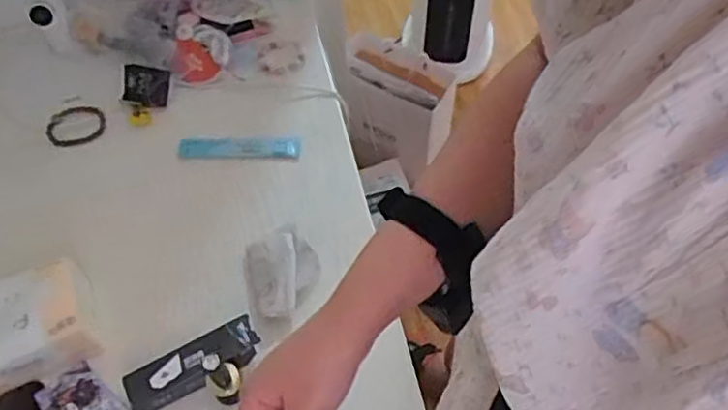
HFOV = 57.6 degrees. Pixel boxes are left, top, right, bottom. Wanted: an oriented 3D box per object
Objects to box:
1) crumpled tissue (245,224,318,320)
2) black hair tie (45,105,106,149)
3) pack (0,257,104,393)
[{"bbox_3d":[-0.092,0.072,0.733,0.080,0.021,0.093,-20,59,-11],"label":"crumpled tissue"},{"bbox_3d":[-0.375,-0.105,0.867,0.079,0.011,0.062,-10,68,3],"label":"black hair tie"},{"bbox_3d":[-0.351,0.126,0.674,0.146,0.079,0.094,-22,60,-12],"label":"pack"}]

